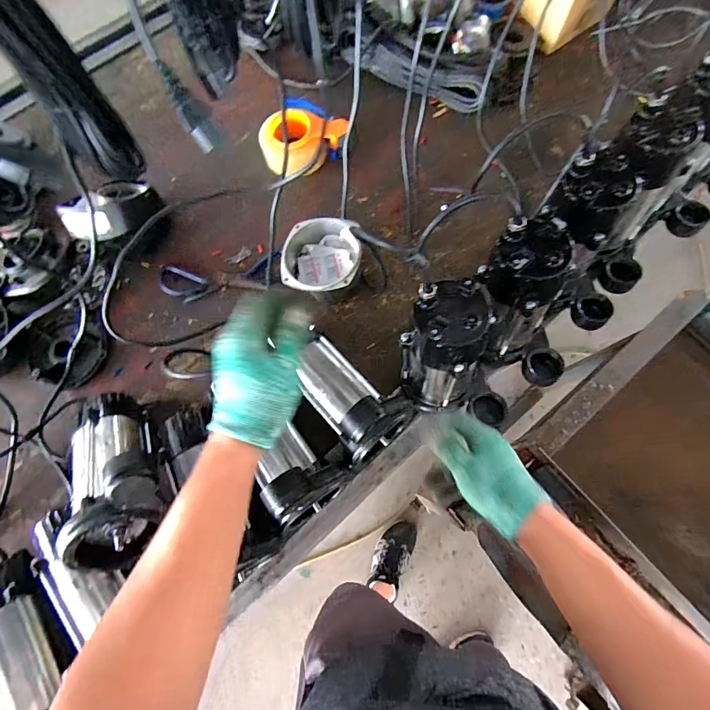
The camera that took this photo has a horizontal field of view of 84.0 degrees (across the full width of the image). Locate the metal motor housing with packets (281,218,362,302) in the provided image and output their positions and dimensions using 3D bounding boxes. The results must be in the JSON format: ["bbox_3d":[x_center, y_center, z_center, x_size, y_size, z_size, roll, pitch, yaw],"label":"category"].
[{"bbox_3d":[-0.055,-0.161,0.682,0.129,0.072,0.135,-2,73,1],"label":"metal motor housing with packets"}]

